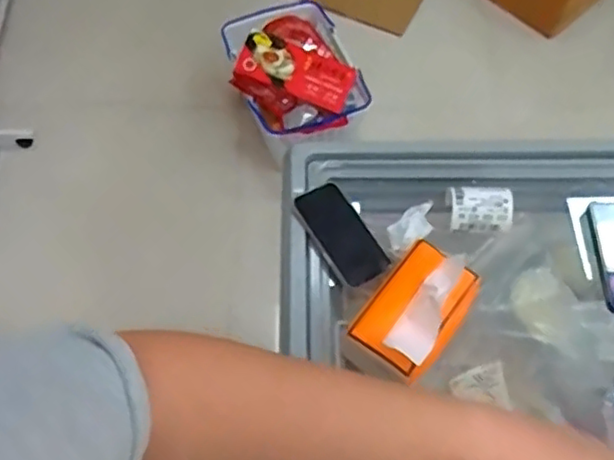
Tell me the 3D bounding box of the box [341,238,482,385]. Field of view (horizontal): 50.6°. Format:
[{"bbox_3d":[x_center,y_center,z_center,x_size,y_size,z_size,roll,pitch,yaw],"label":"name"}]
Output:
[{"bbox_3d":[0.124,0.092,0.734,0.095,0.048,0.159,35,66,18],"label":"box"}]

